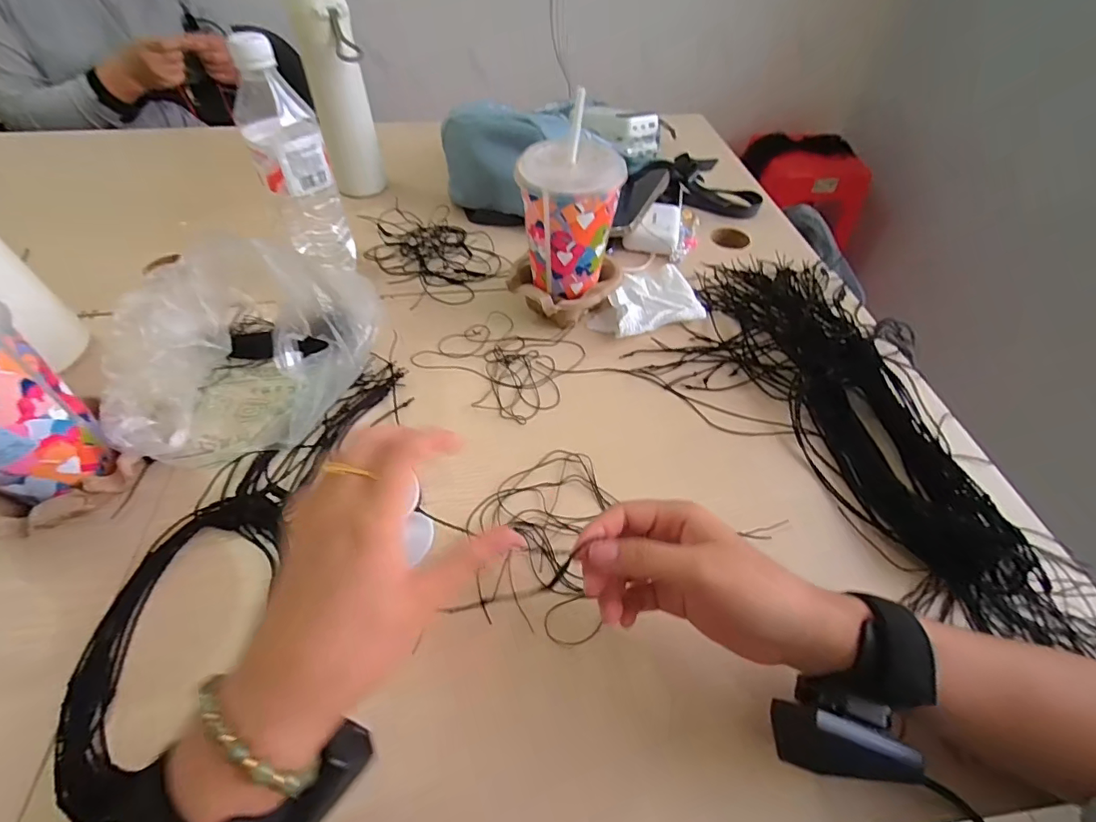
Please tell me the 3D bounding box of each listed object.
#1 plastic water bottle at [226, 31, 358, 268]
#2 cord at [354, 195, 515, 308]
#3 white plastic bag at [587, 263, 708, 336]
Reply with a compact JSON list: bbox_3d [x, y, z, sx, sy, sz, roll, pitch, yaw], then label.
[{"bbox_3d":[-0.254,-0.236,0.490,0.068,0.219,0.053,-21,56,-18],"label":"plastic water bottle"},{"bbox_3d":[-0.145,-0.205,0.595,0.135,0.012,0.200,-28,58,-21],"label":"cord"},{"bbox_3d":[0.103,-0.120,0.529,0.120,0.019,0.087,-16,55,-14],"label":"white plastic bag"}]

